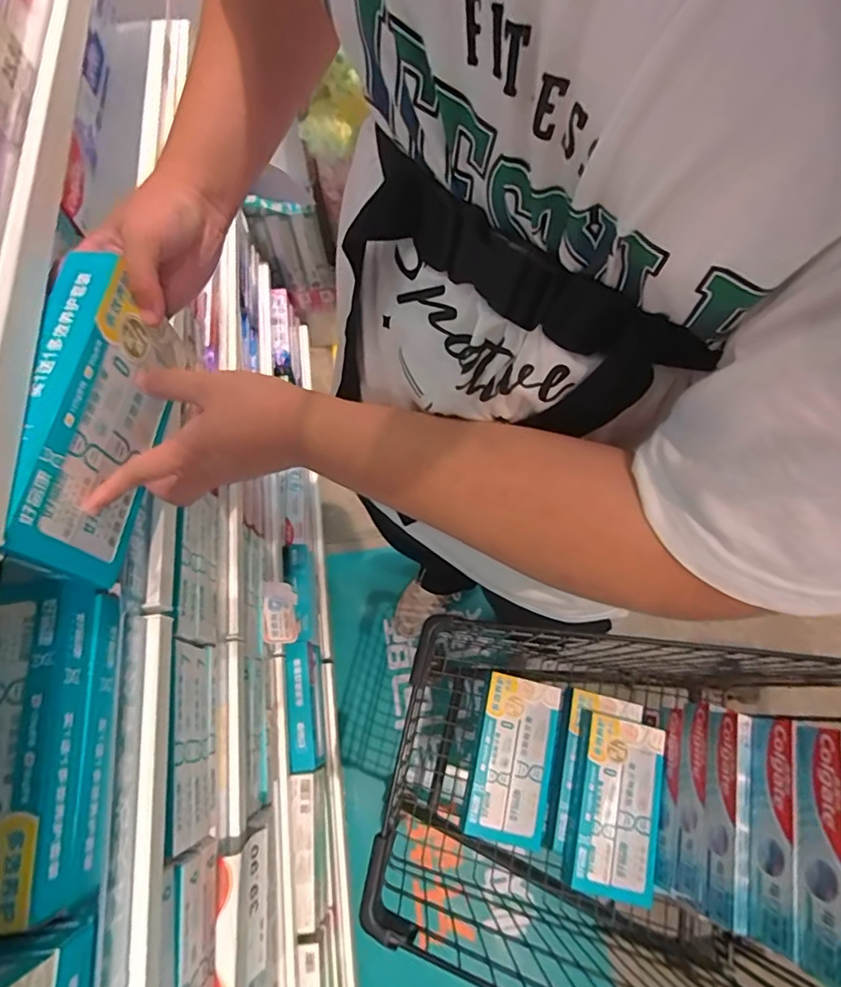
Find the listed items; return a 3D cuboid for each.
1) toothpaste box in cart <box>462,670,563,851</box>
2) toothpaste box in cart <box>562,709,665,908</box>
[{"bbox_3d":[0.141,0.393,0.788,0.121,0.038,0.220,13,69,4],"label":"toothpaste box in cart"},{"bbox_3d":[0.275,0.436,0.742,0.118,0.042,0.220,14,69,5],"label":"toothpaste box in cart"}]

